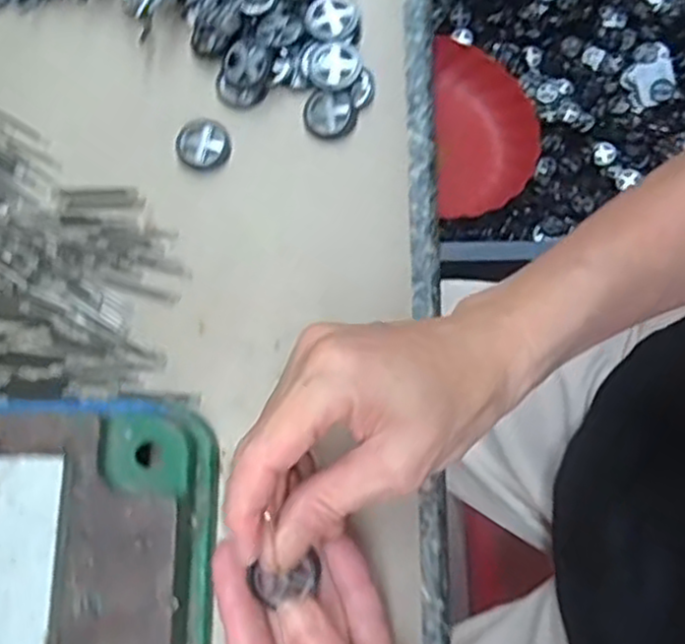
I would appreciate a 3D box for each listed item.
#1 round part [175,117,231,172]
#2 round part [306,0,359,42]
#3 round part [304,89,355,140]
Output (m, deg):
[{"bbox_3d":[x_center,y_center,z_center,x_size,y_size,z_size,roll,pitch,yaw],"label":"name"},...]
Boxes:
[{"bbox_3d":[-0.072,-0.093,0.386,0.028,0.008,0.027,0,75,1],"label":"round part"},{"bbox_3d":[-0.006,-0.161,0.392,0.027,0.009,0.023,35,78,10],"label":"round part"},{"bbox_3d":[-0.007,-0.108,0.387,0.026,0.004,0.025,0,89,14],"label":"round part"}]

